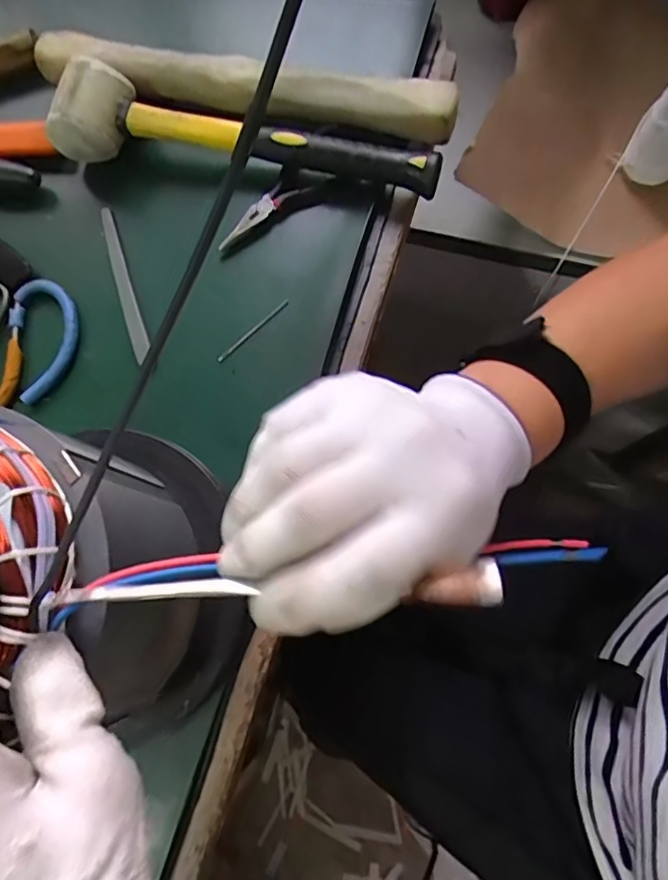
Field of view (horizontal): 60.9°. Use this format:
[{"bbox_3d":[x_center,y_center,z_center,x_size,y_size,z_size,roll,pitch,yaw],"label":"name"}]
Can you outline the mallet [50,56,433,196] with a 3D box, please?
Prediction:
[{"bbox_3d":[-0.063,-0.221,0.401,0.279,0.046,0.065,9,78,8],"label":"mallet"}]

